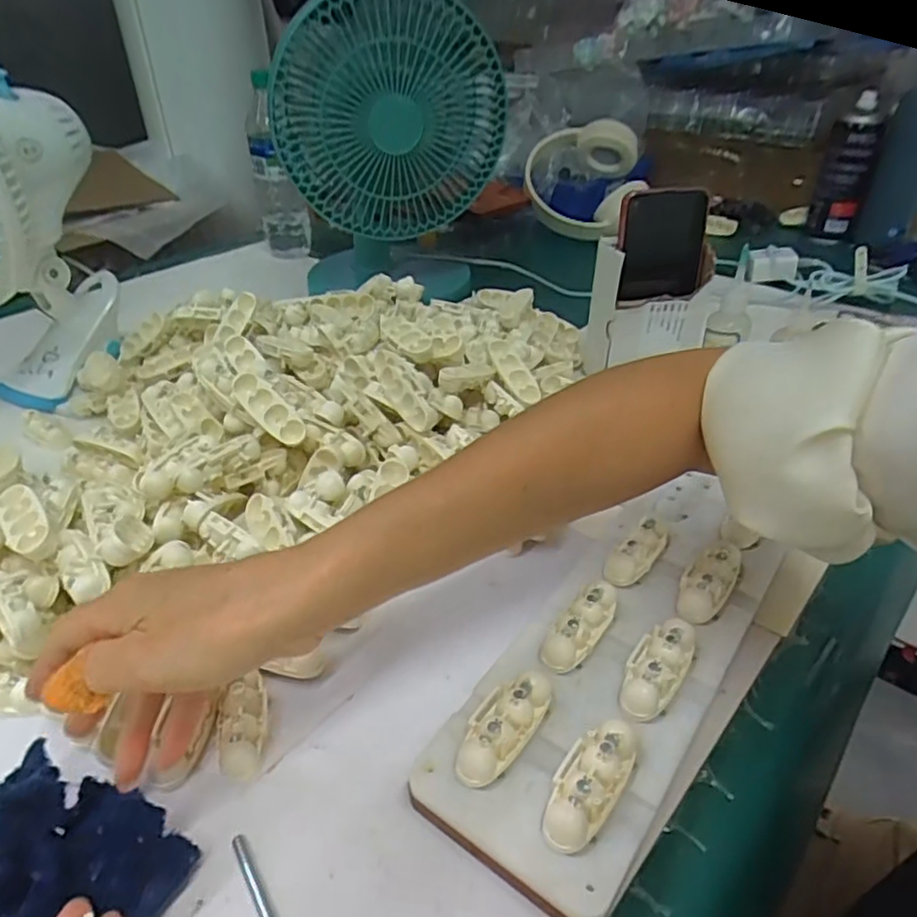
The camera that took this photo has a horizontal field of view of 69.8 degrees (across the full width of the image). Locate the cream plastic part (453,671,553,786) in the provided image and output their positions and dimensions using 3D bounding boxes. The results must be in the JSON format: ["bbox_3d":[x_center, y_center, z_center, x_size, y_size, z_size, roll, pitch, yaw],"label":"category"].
[{"bbox_3d":[0.021,0.127,0.313,0.026,0.015,0.061,20,41,26],"label":"cream plastic part"}]

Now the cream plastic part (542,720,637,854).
[{"bbox_3d":[0.057,0.142,0.289,0.026,0.015,0.059,22,42,28],"label":"cream plastic part"}]

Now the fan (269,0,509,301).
[{"bbox_3d":[-0.069,-0.317,0.693,0.217,0.289,0.150,0,36,1],"label":"fan"}]

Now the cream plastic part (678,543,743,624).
[{"bbox_3d":[0.145,0.072,0.383,0.026,0.017,0.062,23,43,29],"label":"cream plastic part"}]

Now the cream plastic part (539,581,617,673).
[{"bbox_3d":[0.066,0.092,0.359,0.021,0.016,0.059,24,43,30],"label":"cream plastic part"}]

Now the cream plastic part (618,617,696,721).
[{"bbox_3d":[0.101,0.107,0.337,0.026,0.015,0.059,23,42,29],"label":"cream plastic part"}]

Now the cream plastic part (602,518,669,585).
[{"bbox_3d":[0.112,0.057,0.403,0.020,0.016,0.062,28,45,33],"label":"cream plastic part"}]

